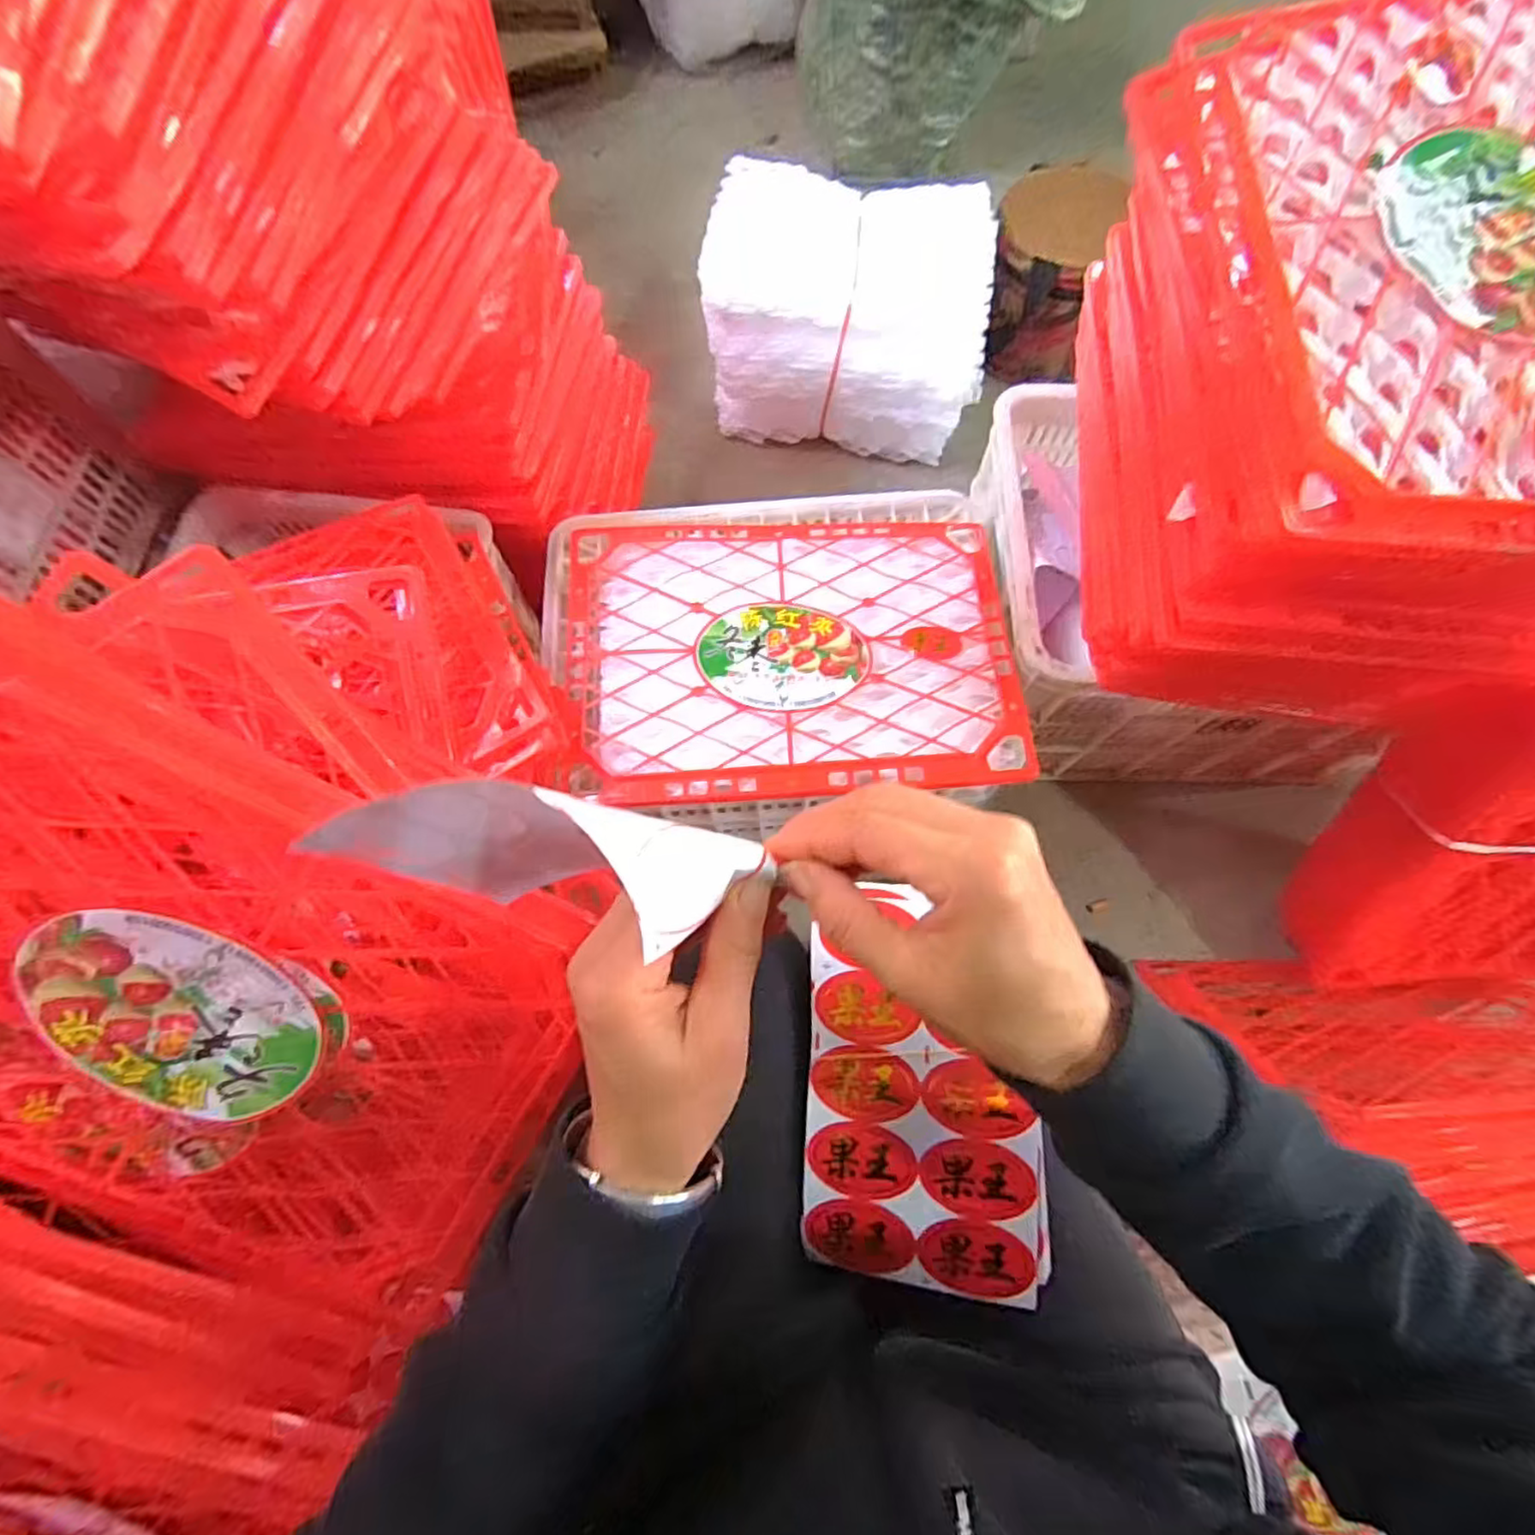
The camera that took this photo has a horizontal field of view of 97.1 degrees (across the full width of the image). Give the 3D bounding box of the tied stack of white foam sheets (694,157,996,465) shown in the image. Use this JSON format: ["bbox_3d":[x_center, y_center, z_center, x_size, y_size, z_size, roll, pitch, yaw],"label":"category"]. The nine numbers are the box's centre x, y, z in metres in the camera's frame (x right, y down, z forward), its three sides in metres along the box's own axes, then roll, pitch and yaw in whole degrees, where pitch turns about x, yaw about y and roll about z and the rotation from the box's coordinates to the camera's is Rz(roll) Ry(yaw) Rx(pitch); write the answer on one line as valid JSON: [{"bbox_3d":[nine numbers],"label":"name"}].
[{"bbox_3d":[0.118,-0.665,1.010,0.387,0.240,0.286,7,71,4],"label":"tied stack of white foam sheets"}]

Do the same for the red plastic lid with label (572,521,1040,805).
[{"bbox_3d":[0.019,-0.113,0.642,0.407,0.032,0.286,-2,71,1],"label":"red plastic lid with label"}]

